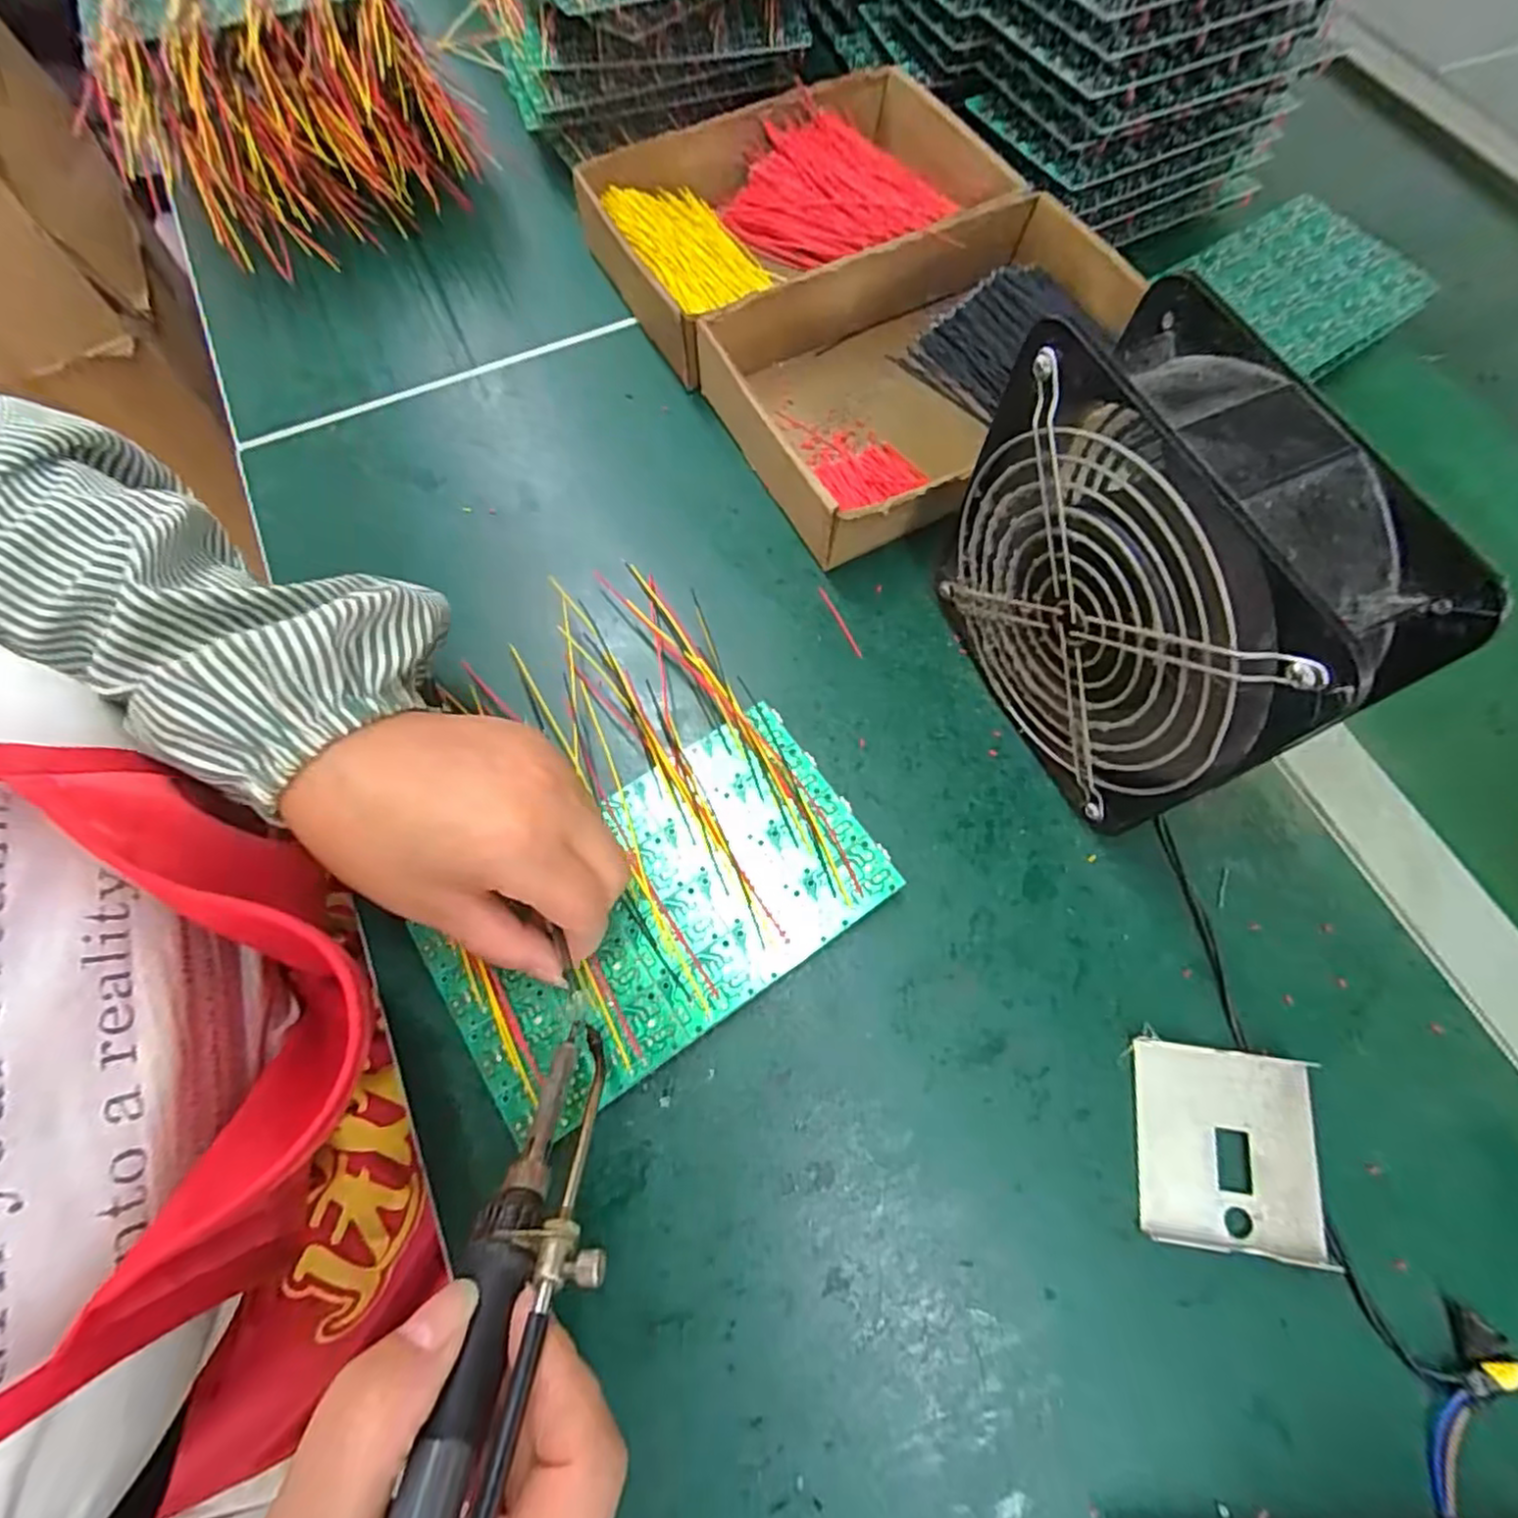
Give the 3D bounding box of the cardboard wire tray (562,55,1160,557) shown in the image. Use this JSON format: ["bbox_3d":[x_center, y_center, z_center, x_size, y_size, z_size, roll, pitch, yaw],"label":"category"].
[{"bbox_3d":[0.063,-0.276,0.403,0.239,0.045,0.299,-30,72,-11],"label":"cardboard wire tray"}]

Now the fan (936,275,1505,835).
[{"bbox_3d":[0.143,-0.062,0.266,0.059,0.152,0.146,-24,71,-8],"label":"fan"}]

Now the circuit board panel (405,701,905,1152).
[{"bbox_3d":[-0.041,0.060,0.284,0.174,0.005,0.101,-33,72,-12],"label":"circuit board panel"}]

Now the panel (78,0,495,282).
[{"bbox_3d":[-0.280,-0.393,0.419,0.199,0.095,0.143,-28,71,-10],"label":"panel"}]

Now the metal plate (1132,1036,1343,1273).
[{"bbox_3d":[0.178,0.147,0.264,0.065,0.009,0.068,7,69,3],"label":"metal plate"}]

